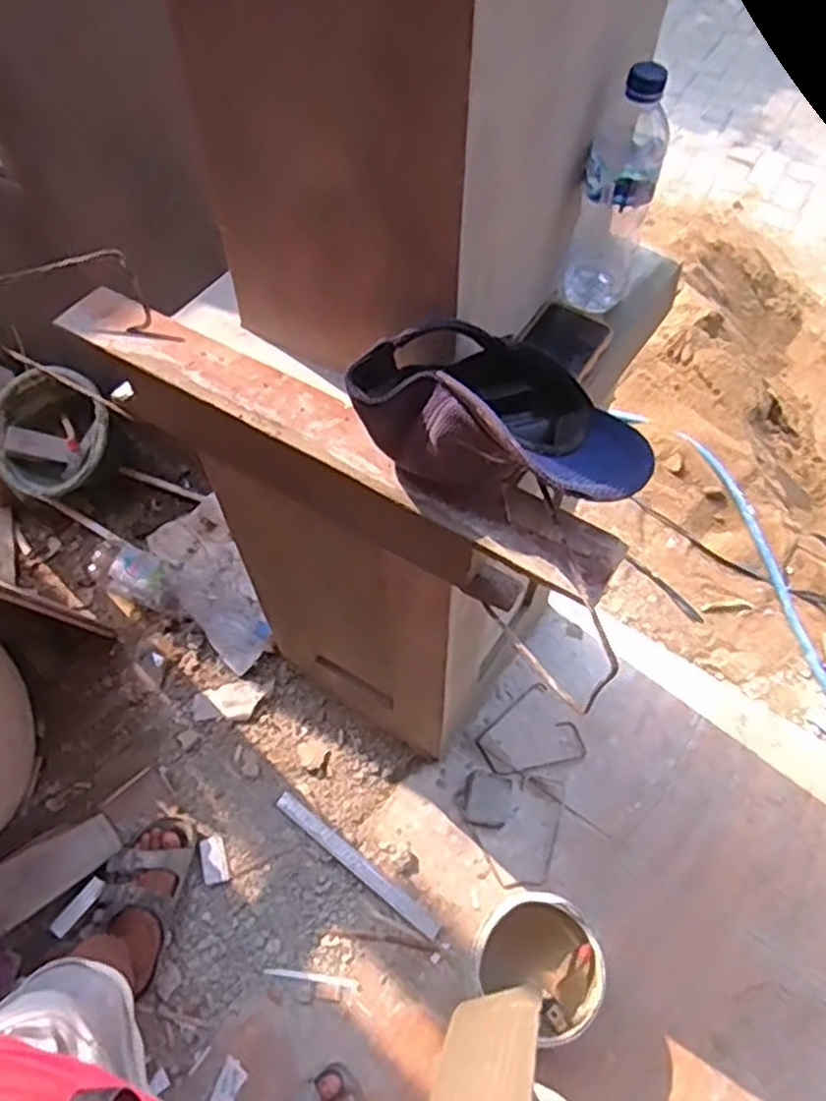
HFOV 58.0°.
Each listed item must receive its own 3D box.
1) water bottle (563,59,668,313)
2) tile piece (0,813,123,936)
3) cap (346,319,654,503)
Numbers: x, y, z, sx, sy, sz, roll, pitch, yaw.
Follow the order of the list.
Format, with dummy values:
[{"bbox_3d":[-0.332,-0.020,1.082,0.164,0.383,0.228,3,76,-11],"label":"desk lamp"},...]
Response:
[{"bbox_3d":[0.194,-0.339,0.711,0.066,0.218,0.078,14,59,8],"label":"water bottle"},{"bbox_3d":[-0.584,0.508,1.165,0.237,0.018,0.090,-29,63,-17],"label":"tile piece"},{"bbox_3d":[0.076,-0.100,0.610,0.233,0.117,0.146,29,62,16],"label":"cap"}]

